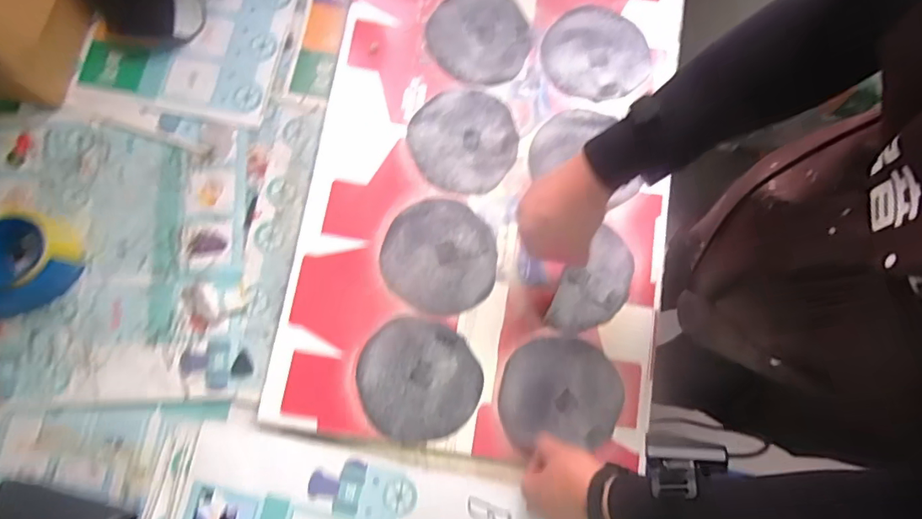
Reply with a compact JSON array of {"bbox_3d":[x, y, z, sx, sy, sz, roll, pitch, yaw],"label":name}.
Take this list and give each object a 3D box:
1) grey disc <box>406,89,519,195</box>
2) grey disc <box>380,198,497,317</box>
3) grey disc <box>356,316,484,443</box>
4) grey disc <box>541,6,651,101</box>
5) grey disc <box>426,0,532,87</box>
[{"bbox_3d":[0.006,-0.161,0.680,0.140,0.005,0.145,0,79,1],"label":"grey disc"},{"bbox_3d":[-0.028,-0.004,0.650,0.140,0.008,0.143,0,79,1],"label":"grey disc"},{"bbox_3d":[-0.050,0.142,0.618,0.142,0.008,0.141,0,79,1],"label":"grey disc"},{"bbox_3d":[0.187,-0.289,0.707,0.141,0.008,0.142,0,79,1],"label":"grey disc"},{"bbox_3d":[0.025,-0.313,0.712,0.134,0.006,0.144,0,79,1],"label":"grey disc"}]

